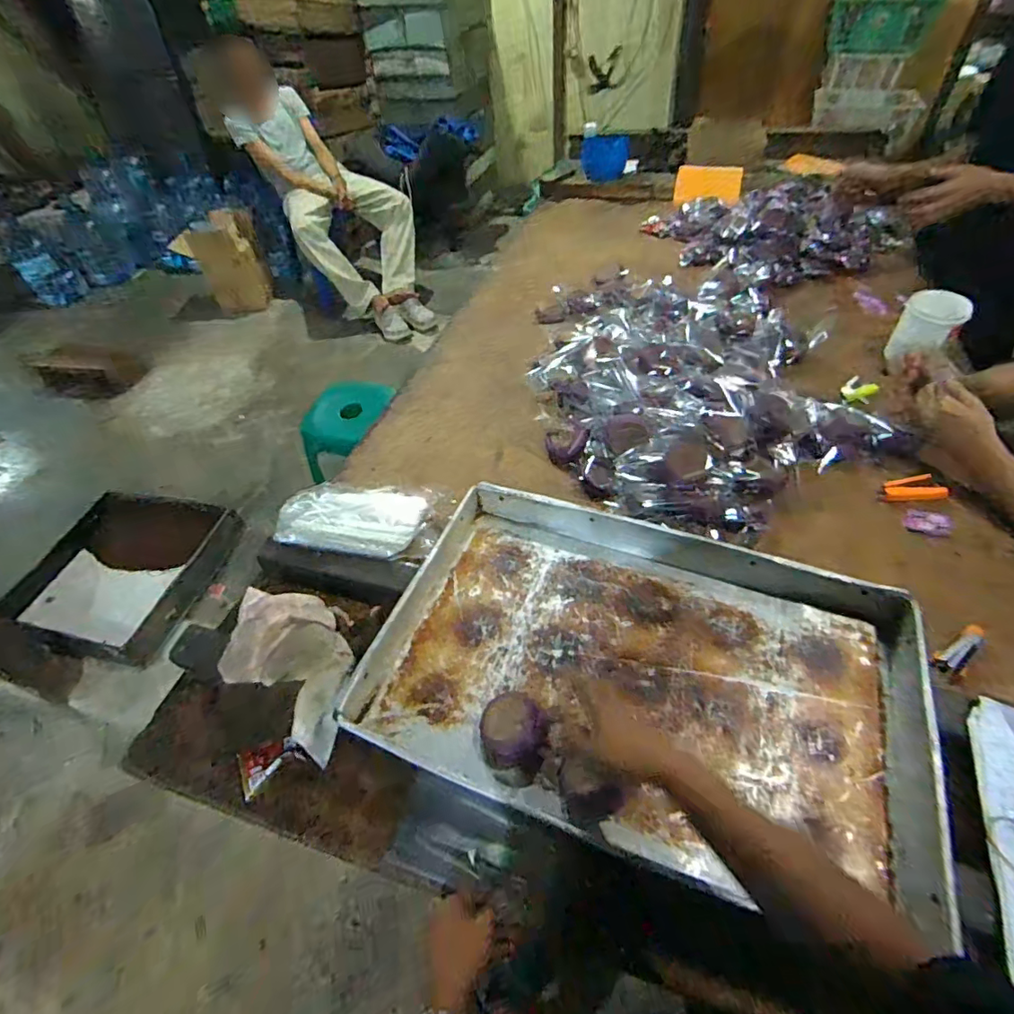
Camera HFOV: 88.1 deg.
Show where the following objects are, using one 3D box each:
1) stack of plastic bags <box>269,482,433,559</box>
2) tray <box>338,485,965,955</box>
[{"bbox_3d":[-0.249,0.023,0.864,0.229,0.054,0.121,6,48,7],"label":"stack of plastic bags"},{"bbox_3d":[0.160,0.199,0.662,0.650,0.063,0.412,14,50,14],"label":"tray"}]

